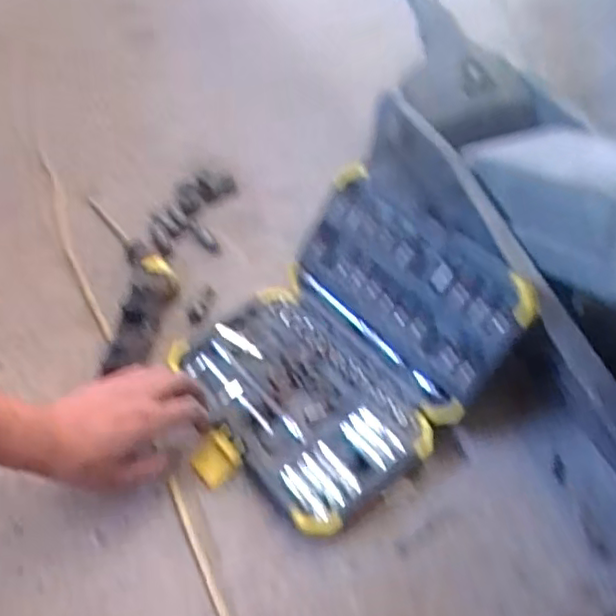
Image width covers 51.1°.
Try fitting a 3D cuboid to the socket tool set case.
[{"bbox_3d":[0.018,0.029,0.596,0.277,0.135,0.245,-31,55,-24],"label":"socket tool set case"}]

